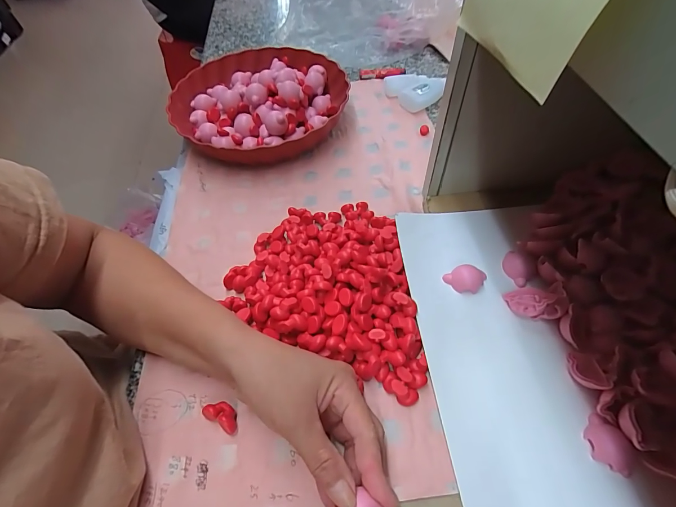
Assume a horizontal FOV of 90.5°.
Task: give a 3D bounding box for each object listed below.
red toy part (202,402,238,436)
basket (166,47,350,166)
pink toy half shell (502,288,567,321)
[{"bbox_3d":[-0.092,0.130,0.270,0.029,0.015,0.016,23,60,20],"label":"red toy part"},{"bbox_3d":[-0.109,-0.220,0.487,0.242,0.061,0.249,-24,57,-11],"label":"basket"},{"bbox_3d":[0.170,0.043,0.290,0.043,0.015,0.026,-11,46,28],"label":"pink toy half shell"}]

